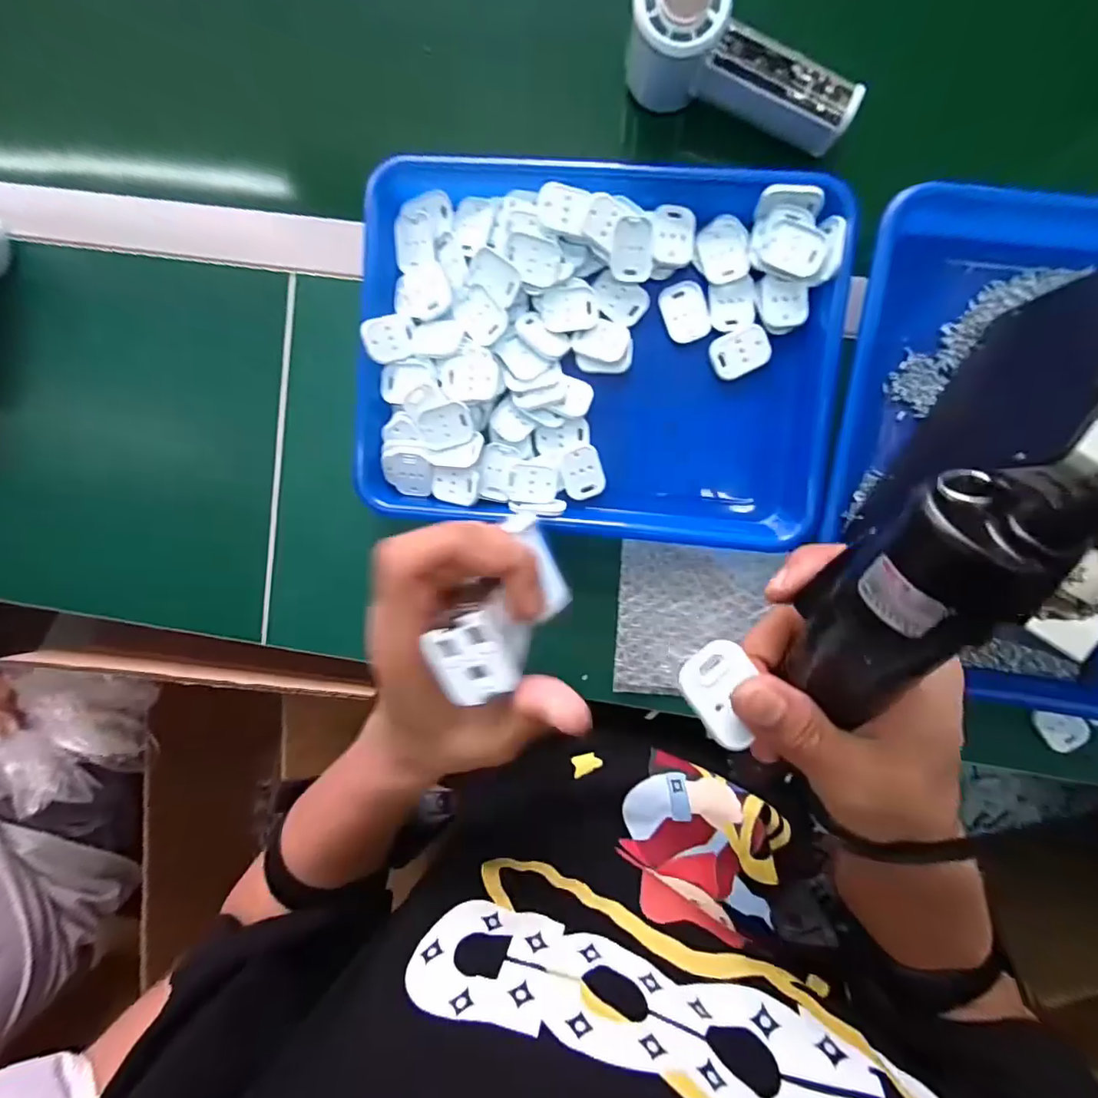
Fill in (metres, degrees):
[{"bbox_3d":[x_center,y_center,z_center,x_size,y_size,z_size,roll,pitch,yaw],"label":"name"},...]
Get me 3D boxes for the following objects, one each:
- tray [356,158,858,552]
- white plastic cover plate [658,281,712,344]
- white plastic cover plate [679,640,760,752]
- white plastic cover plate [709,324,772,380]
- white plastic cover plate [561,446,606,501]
[{"bbox_3d":[0.032,-0.138,0.369,0.325,0.030,0.251,5,95,4],"label":"tray"},{"bbox_3d":[0.099,-0.170,0.373,0.030,0.004,0.041,-22,93,6],"label":"white plastic cover plate"},{"bbox_3d":[0.069,0.057,0.204,0.027,0.007,0.039,-33,85,-6],"label":"white plastic cover plate"},{"bbox_3d":[0.137,-0.140,0.369,0.041,0.004,0.030,-24,93,6],"label":"white plastic cover plate"},{"bbox_3d":[0.026,-0.056,0.387,0.029,0.011,0.036,-17,93,6],"label":"white plastic cover plate"}]

